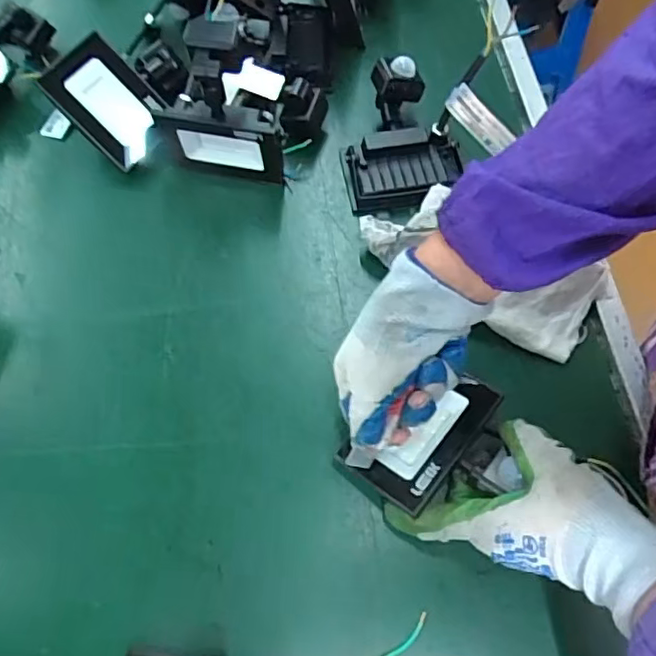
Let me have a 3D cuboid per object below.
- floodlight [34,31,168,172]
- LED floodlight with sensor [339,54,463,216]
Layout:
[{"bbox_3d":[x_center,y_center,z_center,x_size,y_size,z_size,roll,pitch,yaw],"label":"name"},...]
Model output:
[{"bbox_3d":[-0.204,-0.211,0.554,0.106,0.024,0.072,45,79,-13],"label":"floodlight"},{"bbox_3d":[0.064,-0.184,0.554,0.103,0.057,0.133,-9,64,-4],"label":"LED floodlight with sensor"}]

